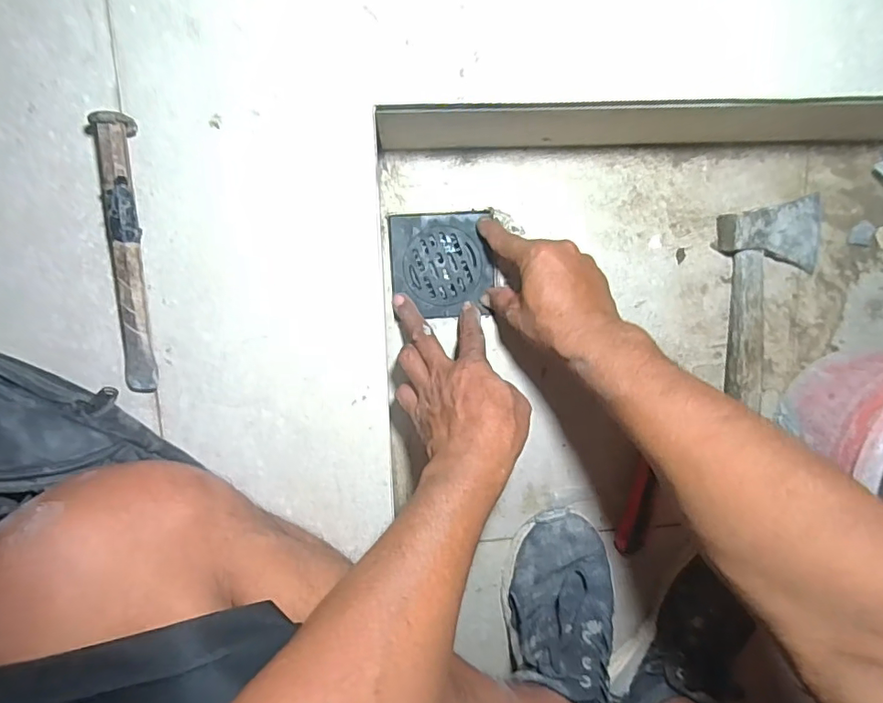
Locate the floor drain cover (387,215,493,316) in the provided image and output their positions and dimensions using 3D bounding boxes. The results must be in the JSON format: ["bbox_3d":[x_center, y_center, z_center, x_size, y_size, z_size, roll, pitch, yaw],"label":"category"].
[{"bbox_3d":[0.002,-0.084,0.506,0.097,0.006,0.098,-4,99,-3],"label":"floor drain cover"}]

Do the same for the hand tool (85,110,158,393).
[{"bbox_3d":[-0.219,-0.063,0.355,0.026,0.022,0.184,-1,99,-4],"label":"hand tool"}]

